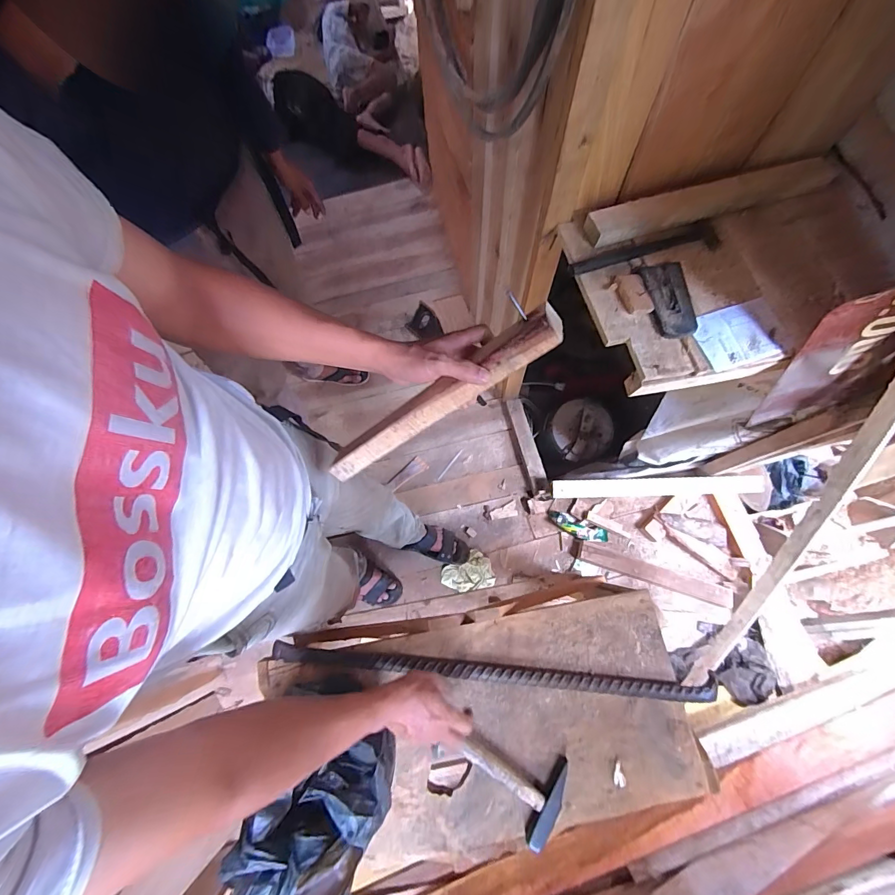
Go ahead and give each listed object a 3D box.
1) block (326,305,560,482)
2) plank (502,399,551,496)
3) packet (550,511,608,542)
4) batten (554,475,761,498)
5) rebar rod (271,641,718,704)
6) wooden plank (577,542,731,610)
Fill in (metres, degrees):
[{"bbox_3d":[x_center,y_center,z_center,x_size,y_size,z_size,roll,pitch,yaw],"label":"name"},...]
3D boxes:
[{"bbox_3d":[-0.031,-0.049,0.509,0.384,0.032,0.047,-31,66,33],"label":"block"},{"bbox_3d":[0.279,-0.006,1.419,0.066,0.047,0.349,-13,69,-4],"label":"plank"},{"bbox_3d":[0.441,0.274,1.356,0.197,0.019,0.059,21,71,9],"label":"packet"},{"bbox_3d":[0.699,0.130,1.334,0.702,0.044,0.066,-2,69,0],"label":"batten"},{"bbox_3d":[0.072,0.364,0.645,0.706,0.025,0.030,4,69,3],"label":"rebar rod"},{"bbox_3d":[0.645,0.389,1.253,0.475,0.026,0.073,17,70,8],"label":"wooden plank"}]

